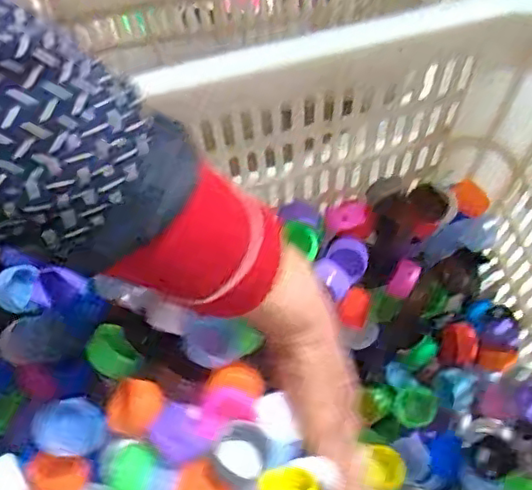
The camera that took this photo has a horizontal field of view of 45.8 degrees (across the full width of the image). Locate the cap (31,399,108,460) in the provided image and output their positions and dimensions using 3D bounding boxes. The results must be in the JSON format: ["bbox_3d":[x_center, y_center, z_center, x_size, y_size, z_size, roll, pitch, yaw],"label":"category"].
[{"bbox_3d":[-0.117,0.109,0.374,0.040,0.011,0.031,-4,67,2],"label":"cap"}]

